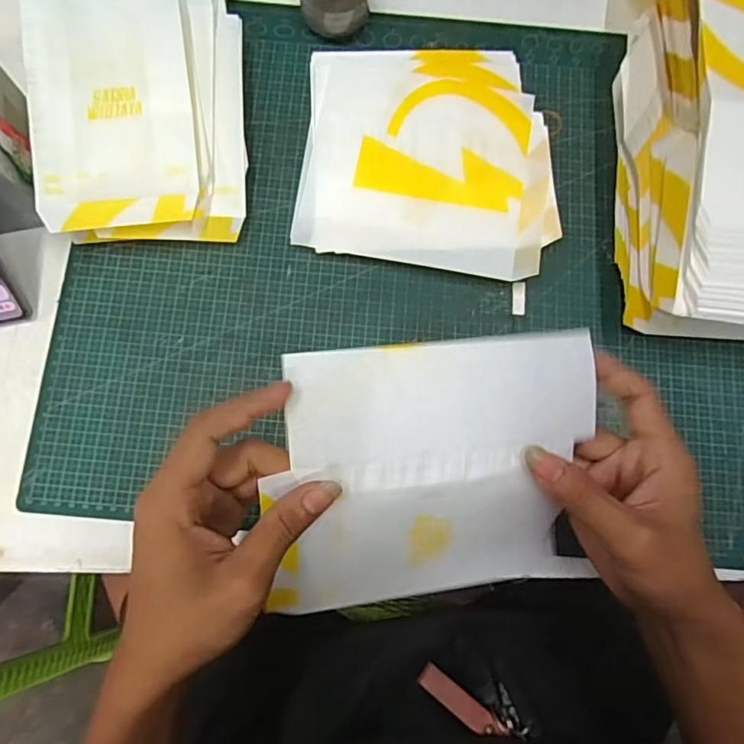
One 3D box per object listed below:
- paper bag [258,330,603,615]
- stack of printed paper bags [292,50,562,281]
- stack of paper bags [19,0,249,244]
[{"bbox_3d":[0.037,0.065,0.301,0.179,0.025,0.160,-5,110,-13],"label":"paper bag"},{"bbox_3d":[0.046,-0.175,0.433,0.196,0.017,0.197,5,78,0],"label":"stack of printed paper bags"},{"bbox_3d":[-0.176,-0.209,0.412,0.148,0.060,0.222,-5,78,-2],"label":"stack of paper bags"}]

